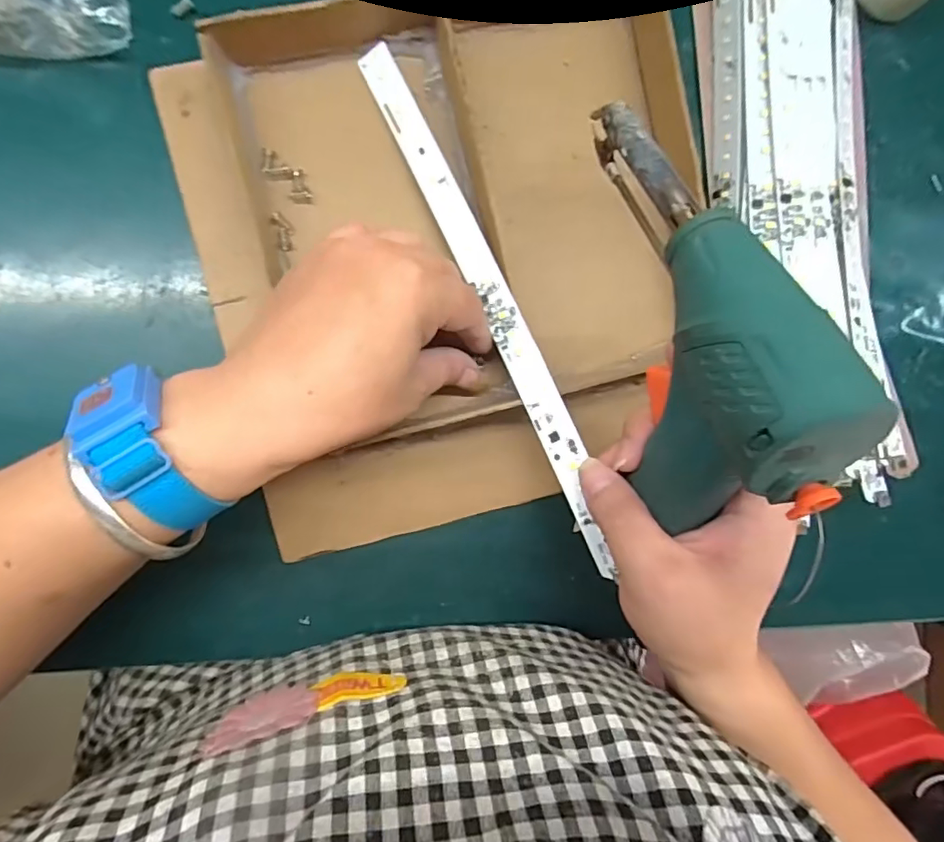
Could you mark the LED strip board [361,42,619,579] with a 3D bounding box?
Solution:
[{"bbox_3d":[0.007,-0.063,0.267,0.016,0.010,0.280,-23,81,-5],"label":"LED strip board"}]

